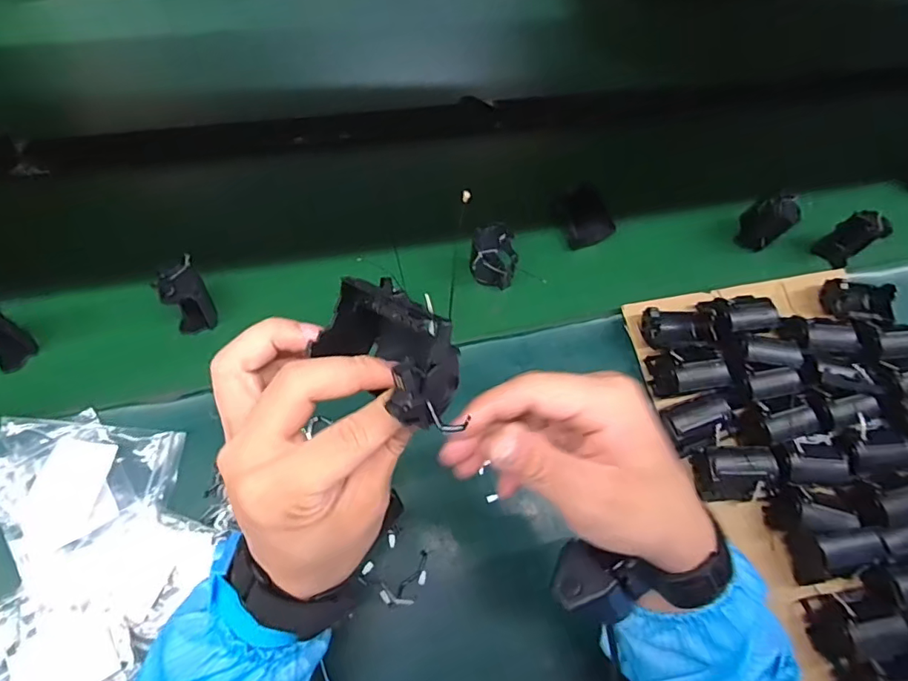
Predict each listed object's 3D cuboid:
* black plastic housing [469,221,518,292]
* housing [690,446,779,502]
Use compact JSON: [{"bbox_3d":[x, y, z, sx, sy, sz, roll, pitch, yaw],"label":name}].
[{"bbox_3d":[0.042,-0.088,0.567,0.048,0.076,0.038,8,66,-2],"label":"black plastic housing"},{"bbox_3d":[0.274,0.127,0.498,0.065,0.037,0.047,0,67,-5],"label":"housing"}]

